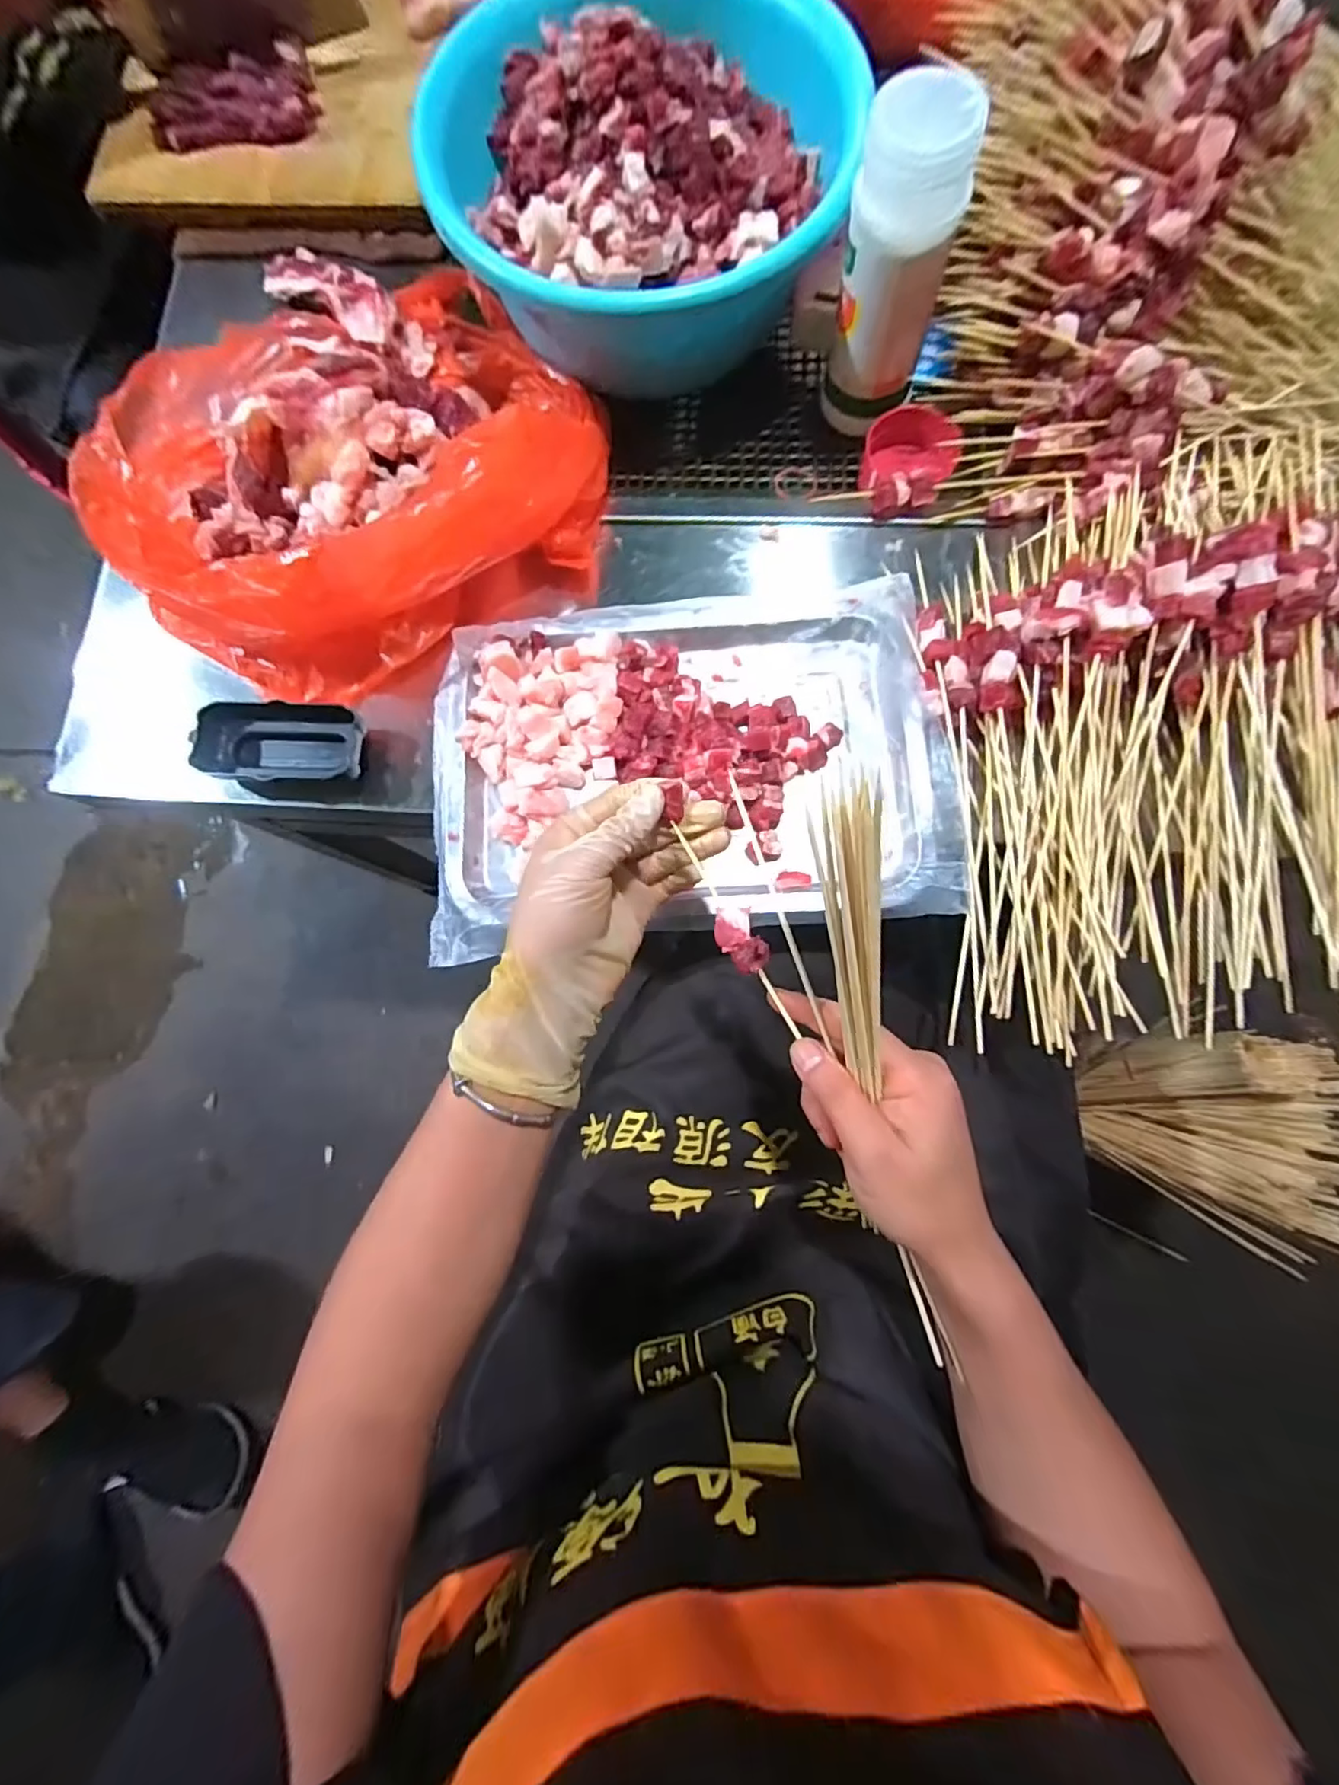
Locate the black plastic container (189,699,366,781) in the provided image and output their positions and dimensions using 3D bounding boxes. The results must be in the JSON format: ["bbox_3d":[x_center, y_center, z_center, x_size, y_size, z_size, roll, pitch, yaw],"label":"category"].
[{"bbox_3d":[-0.262,-0.101,0.410,0.114,0.022,0.052,2,87,3],"label":"black plastic container"}]

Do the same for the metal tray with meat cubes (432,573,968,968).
[{"bbox_3d":[0.010,-0.085,0.395,0.321,0.037,0.221,-6,80,3],"label":"metal tray with meat cubes"}]

